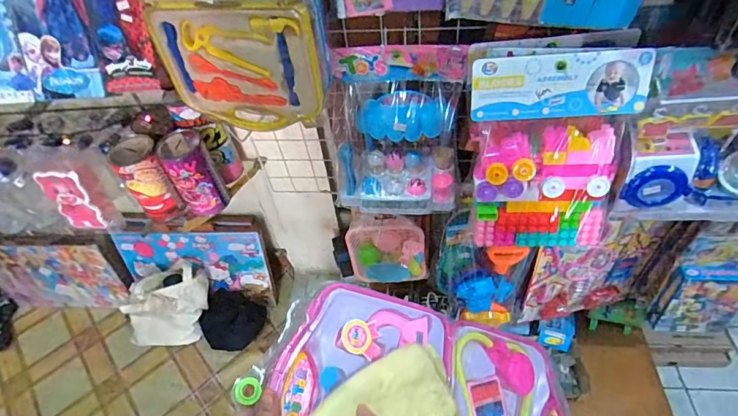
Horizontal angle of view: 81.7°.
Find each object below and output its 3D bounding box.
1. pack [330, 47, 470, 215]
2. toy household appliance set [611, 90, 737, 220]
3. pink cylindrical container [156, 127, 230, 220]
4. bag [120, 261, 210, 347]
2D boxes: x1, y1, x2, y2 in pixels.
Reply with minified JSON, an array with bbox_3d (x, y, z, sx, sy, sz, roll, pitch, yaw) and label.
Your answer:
[{"bbox_3d":[0.048,-0.130,0.757,0.211,0.293,0.047,3,28,7],"label":"pack"},{"bbox_3d":[0.475,-0.065,0.591,0.226,0.196,0.064,3,48,10],"label":"toy household appliance set"},{"bbox_3d":[-0.427,-0.079,1.050,0.101,0.195,0.113,-25,51,-14],"label":"pink cylindrical container"},{"bbox_3d":[-0.703,0.336,1.468,0.330,0.263,0.188,0,50,6],"label":"bag"}]

